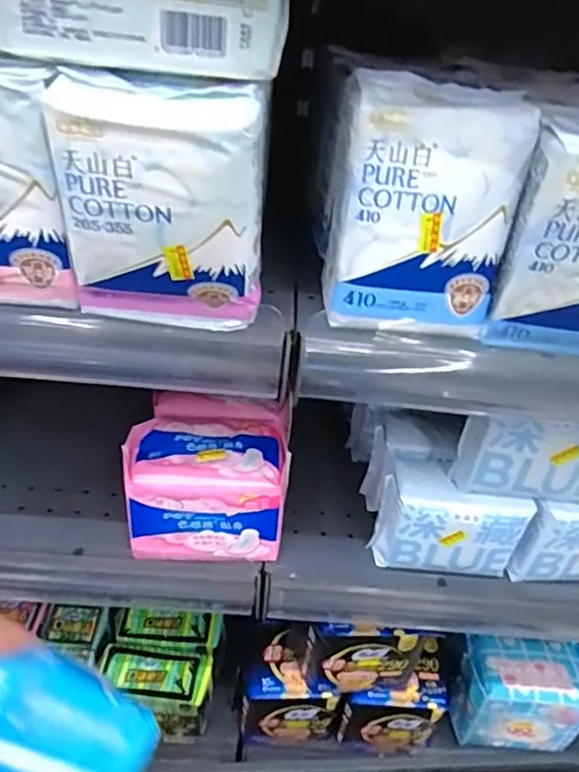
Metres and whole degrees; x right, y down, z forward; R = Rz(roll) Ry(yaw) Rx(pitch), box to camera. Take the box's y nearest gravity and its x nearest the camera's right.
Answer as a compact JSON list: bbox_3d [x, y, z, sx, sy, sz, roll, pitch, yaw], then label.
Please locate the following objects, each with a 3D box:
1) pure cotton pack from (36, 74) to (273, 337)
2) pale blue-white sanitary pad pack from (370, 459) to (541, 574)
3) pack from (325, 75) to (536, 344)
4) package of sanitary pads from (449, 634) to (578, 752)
[{"bbox_3d":[-0.065,-0.090,0.304,0.099,0.123,0.046,9,38,3],"label":"pure cotton pack"},{"bbox_3d":[0.132,0.111,0.487,0.112,0.084,0.056,7,38,0],"label":"pale blue-white sanitary pad pack"},{"bbox_3d":[0.073,-0.099,0.327,0.097,0.124,0.050,4,38,-3],"label":"pack"},{"bbox_3d":[0.275,0.361,0.679,0.153,0.095,0.092,8,38,2],"label":"package of sanitary pads"}]

